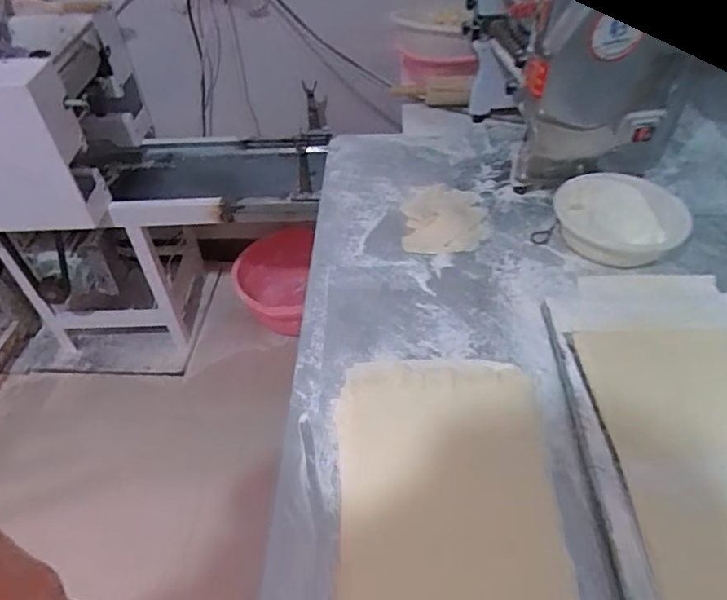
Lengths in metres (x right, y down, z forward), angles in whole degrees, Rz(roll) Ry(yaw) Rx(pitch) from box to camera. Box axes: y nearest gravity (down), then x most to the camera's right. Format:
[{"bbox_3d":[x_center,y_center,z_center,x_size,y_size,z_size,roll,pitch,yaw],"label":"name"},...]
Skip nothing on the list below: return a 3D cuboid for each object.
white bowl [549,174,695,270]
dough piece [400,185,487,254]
[{"bbox_3d":[0.404,-0.135,0.854,0.188,0.057,0.180,-2,46,2],"label":"white bowl"},{"bbox_3d":[0.137,-0.145,0.912,0.139,0.011,0.190,-1,46,3],"label":"dough piece"}]

